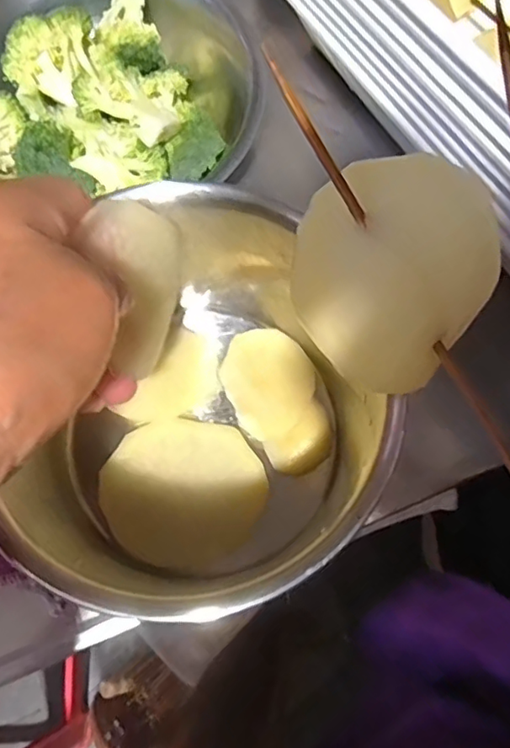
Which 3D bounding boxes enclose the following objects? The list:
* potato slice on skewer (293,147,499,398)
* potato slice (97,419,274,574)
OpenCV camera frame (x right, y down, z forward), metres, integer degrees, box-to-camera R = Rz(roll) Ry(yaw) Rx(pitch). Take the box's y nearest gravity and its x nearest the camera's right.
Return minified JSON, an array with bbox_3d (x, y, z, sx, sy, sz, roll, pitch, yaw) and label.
[{"bbox_3d":[0.047,-0.033,0.189,0.069,0.015,0.072,-1,94,-12],"label":"potato slice on skewer"},{"bbox_3d":[-0.036,0.058,0.286,0.080,0.005,0.072,9,73,1],"label":"potato slice"}]

